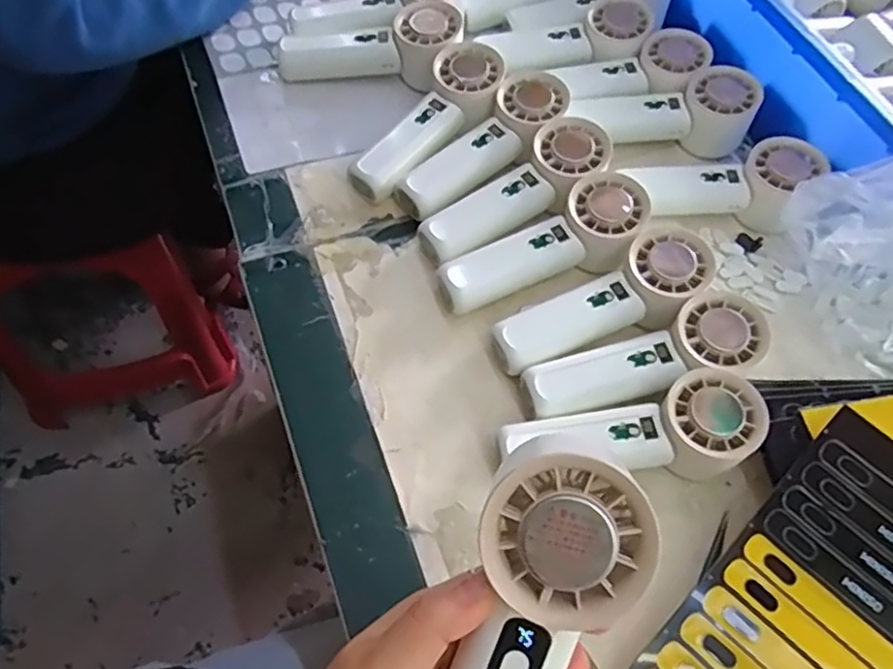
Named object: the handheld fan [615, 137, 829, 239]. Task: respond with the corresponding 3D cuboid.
[{"bbox_3d":[0.211,-0.120,0.519,0.147,0.052,0.056,6,58,-1],"label":"handheld fan"}]

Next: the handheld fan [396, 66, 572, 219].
[{"bbox_3d":[0.032,-0.143,0.516,0.053,0.044,0.158,40,63,19],"label":"handheld fan"}]

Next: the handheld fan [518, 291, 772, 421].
[{"bbox_3d":[0.125,0.024,0.429,0.156,0.049,0.052,-16,61,-14],"label":"handheld fan"}]

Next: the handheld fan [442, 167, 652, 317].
[{"bbox_3d":[0.072,-0.059,0.467,0.157,0.035,0.063,-28,64,-6],"label":"handheld fan"}]

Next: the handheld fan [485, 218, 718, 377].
[{"bbox_3d":[0.107,-0.014,0.448,0.151,0.049,0.057,-26,64,-19],"label":"handheld fan"}]

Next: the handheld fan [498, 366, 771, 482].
[{"bbox_3d":[0.124,0.058,0.404,0.120,0.050,0.057,-1,58,-5],"label":"handheld fan"}]

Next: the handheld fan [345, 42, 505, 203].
[{"bbox_3d":[-0.008,-0.164,0.525,0.056,0.051,0.156,31,61,14],"label":"handheld fan"}]

